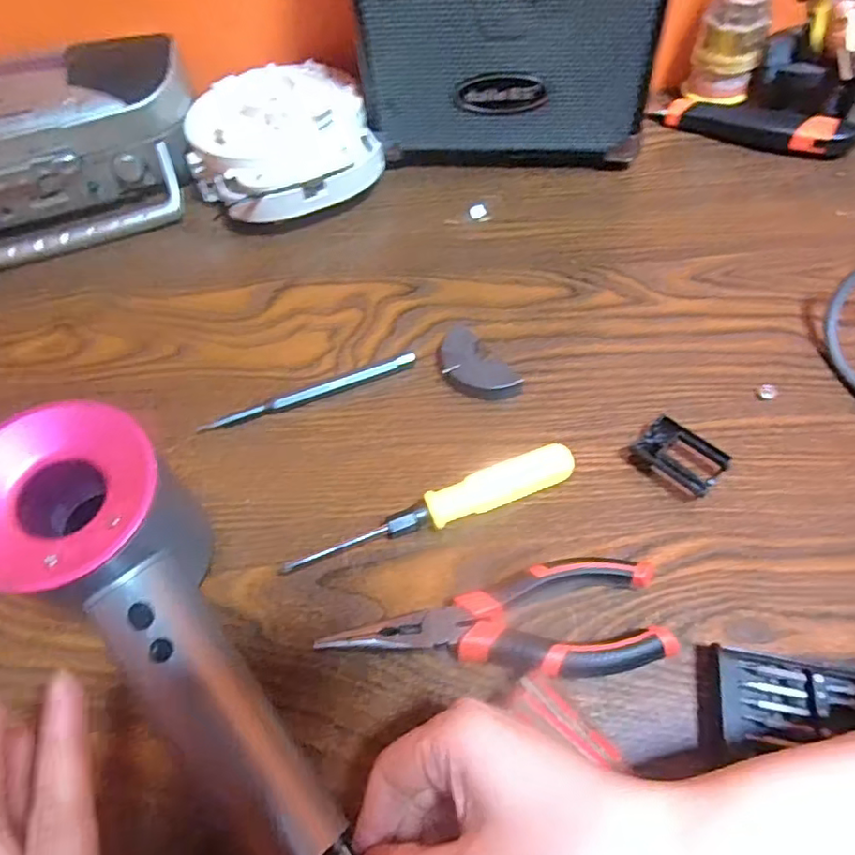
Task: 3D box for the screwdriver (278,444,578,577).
[{"bbox_3d":[0.004,0.045,0.308,0.155,0.019,0.019,-21,58,-9],"label":"screwdriver"}]

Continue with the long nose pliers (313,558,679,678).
[{"bbox_3d":[0.031,0.091,0.275,0.153,0.017,0.049,-3,57,2],"label":"long nose pliers"}]

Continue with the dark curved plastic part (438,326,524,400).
[{"bbox_3d":[0.027,-0.036,0.361,0.033,0.014,0.062,-34,61,-16],"label":"dark curved plastic part"}]

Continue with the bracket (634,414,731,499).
[{"bbox_3d":[0.136,0.015,0.317,0.043,0.017,0.024,38,68,25],"label":"bracket"}]

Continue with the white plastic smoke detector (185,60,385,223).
[{"bbox_3d":[-0.114,-0.222,0.470,0.136,0.064,0.133,-2,57,3],"label":"white plastic smoke detector"}]

